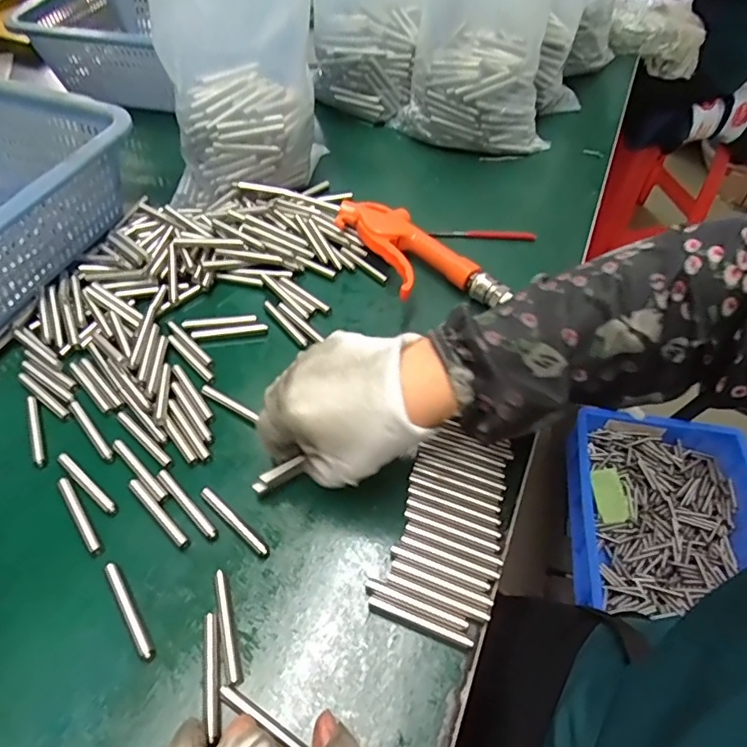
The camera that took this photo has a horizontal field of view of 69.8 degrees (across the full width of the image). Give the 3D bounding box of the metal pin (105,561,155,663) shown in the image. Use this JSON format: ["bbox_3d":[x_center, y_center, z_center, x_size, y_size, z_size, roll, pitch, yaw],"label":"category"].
[{"bbox_3d":[-0.135,0.130,0.295,0.007,0.008,0.060,-30,59,-21],"label":"metal pin"}]

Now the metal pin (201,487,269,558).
[{"bbox_3d":[-0.085,0.090,0.327,0.058,0.008,0.007,36,61,24],"label":"metal pin"}]

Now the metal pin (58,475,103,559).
[{"bbox_3d":[-0.181,0.087,0.330,0.008,0.008,0.058,-32,60,-22],"label":"metal pin"}]

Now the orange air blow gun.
[{"bbox_3d":[0.032,-0.098,0.458,0.077,0.034,0.161,-24,55,-17],"label":"orange air blow gun"}]

